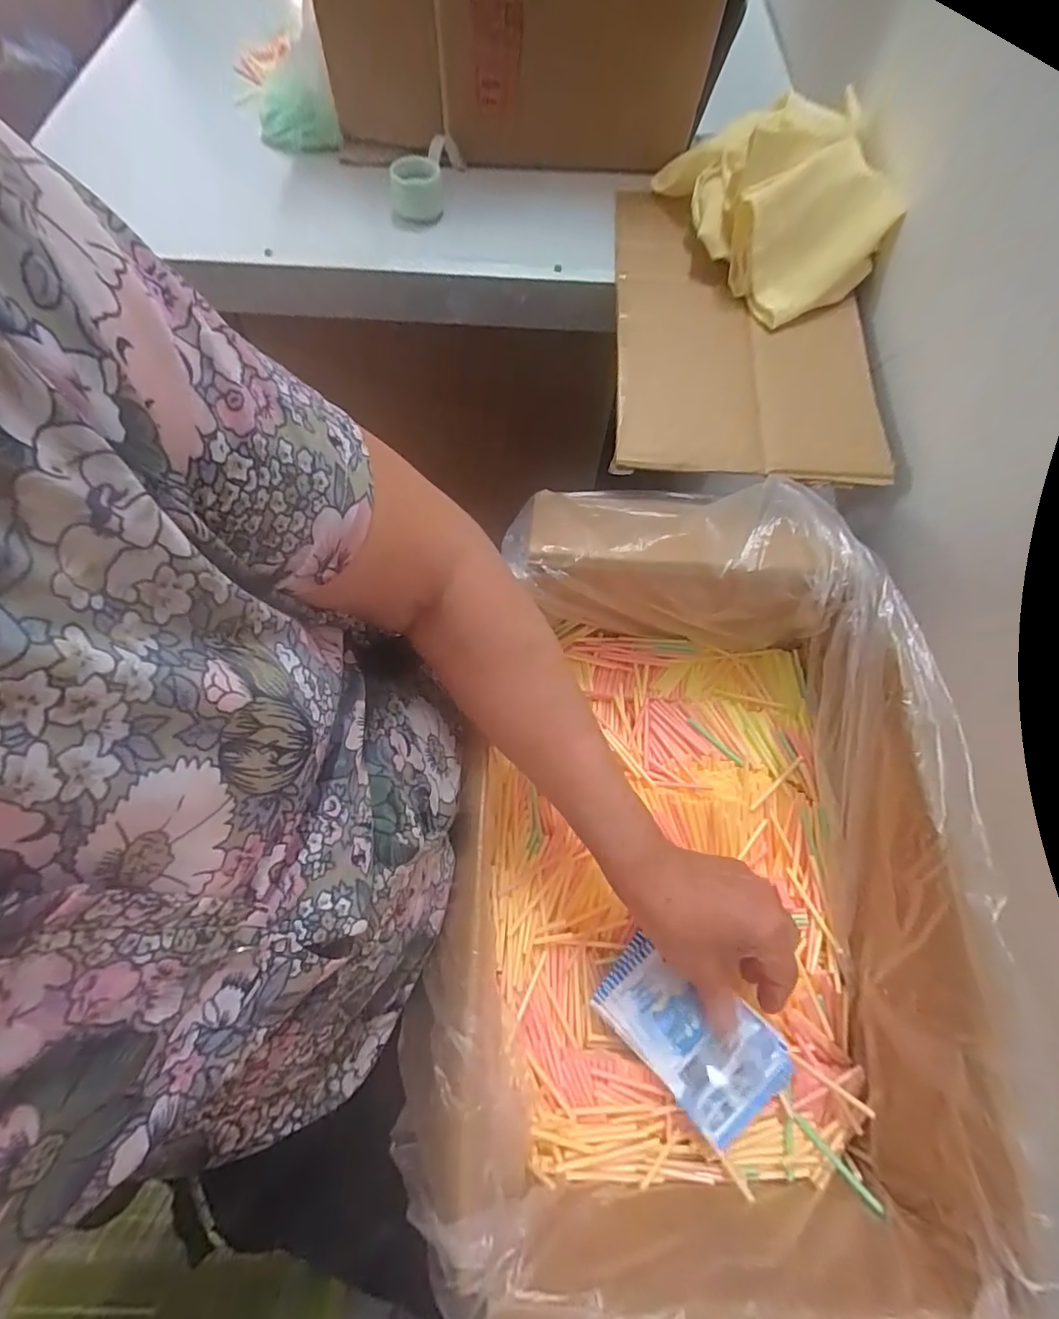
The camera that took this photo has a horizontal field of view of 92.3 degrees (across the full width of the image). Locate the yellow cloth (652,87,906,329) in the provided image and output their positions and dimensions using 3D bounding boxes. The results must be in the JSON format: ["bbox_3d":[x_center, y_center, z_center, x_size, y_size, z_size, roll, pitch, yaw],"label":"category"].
[{"bbox_3d":[0.219,-0.428,0.458,0.131,0.088,0.214,-20,71,-10],"label":"yellow cloth"}]

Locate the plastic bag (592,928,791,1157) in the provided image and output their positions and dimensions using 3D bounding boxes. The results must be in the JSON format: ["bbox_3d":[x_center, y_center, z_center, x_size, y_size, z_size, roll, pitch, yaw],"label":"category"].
[{"bbox_3d":[0.102,0.240,0.331,0.110,0.012,0.069,35,71,30],"label":"plastic bag"}]

